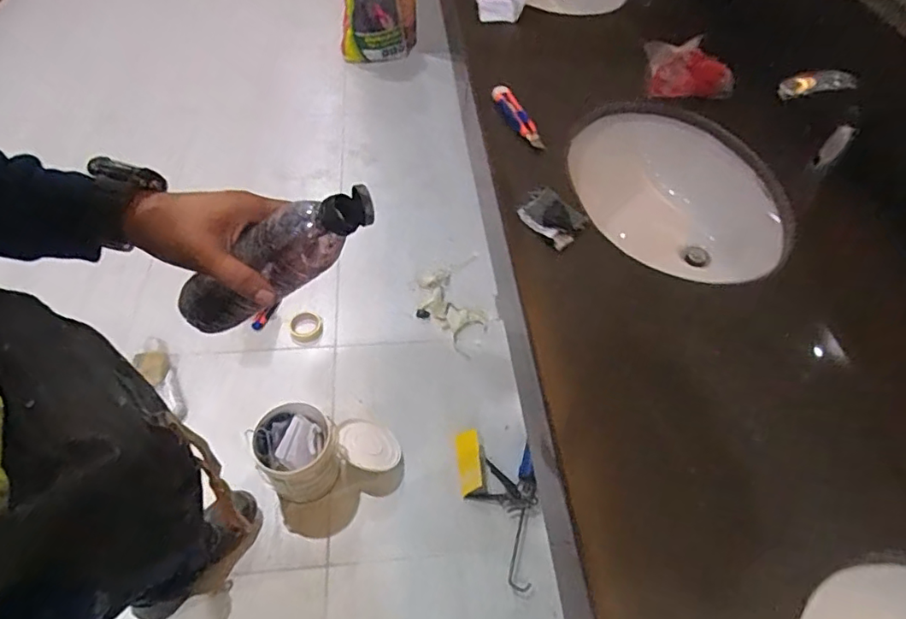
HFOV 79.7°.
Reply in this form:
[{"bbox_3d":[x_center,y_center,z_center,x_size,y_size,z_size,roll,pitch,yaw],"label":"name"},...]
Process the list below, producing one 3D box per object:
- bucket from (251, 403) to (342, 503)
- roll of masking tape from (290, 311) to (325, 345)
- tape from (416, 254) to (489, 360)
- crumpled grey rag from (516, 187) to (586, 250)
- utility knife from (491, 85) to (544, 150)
[{"bbox_3d":[-0.369,0.356,1.321,0.178,0.208,0.178,0,52,0],"label":"bucket"},{"bbox_3d":[-0.444,0.055,1.656,0.097,0.038,0.101,0,52,0],"label":"roll of masking tape"},{"bbox_3d":[-0.007,-0.022,1.744,0.213,0.031,0.406,-8,53,-7],"label":"tape"},{"bbox_3d":[0.146,-0.139,0.809,0.072,0.032,0.111,-31,59,-25],"label":"crumpled grey rag"},{"bbox_3d":[0.113,-0.344,0.965,0.032,0.035,0.179,-15,54,-12],"label":"utility knife"}]

